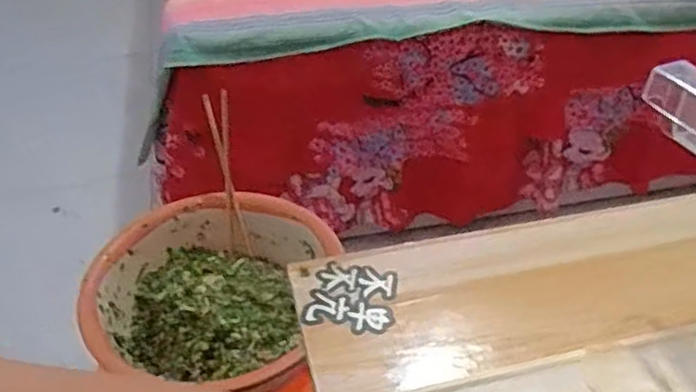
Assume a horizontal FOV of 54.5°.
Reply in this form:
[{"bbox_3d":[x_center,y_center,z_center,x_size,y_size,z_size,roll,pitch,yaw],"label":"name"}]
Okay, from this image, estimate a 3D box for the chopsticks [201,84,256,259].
[{"bbox_3d":[-0.152,-0.026,0.866,0.029,0.211,0.031,-12,9,-12],"label":"chopsticks"}]

